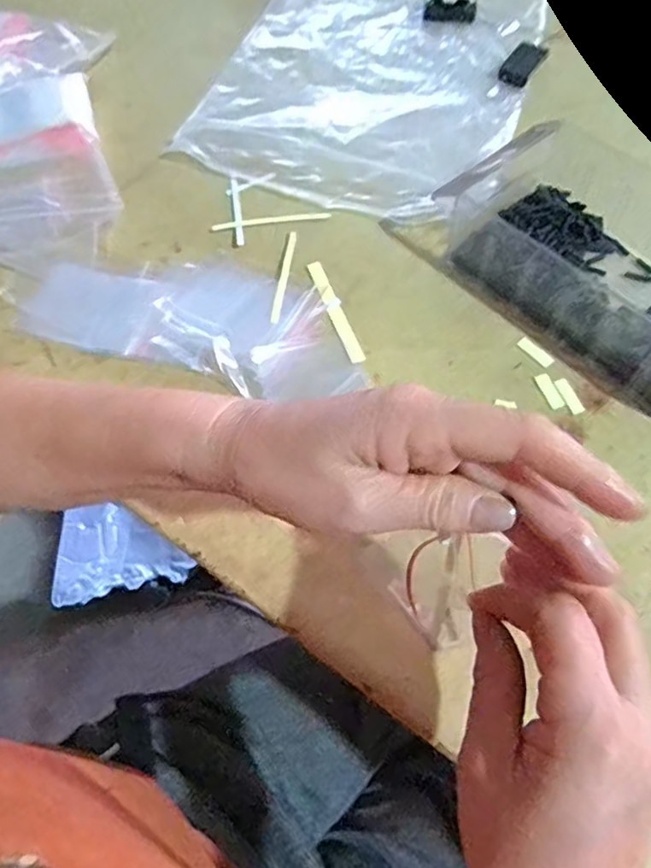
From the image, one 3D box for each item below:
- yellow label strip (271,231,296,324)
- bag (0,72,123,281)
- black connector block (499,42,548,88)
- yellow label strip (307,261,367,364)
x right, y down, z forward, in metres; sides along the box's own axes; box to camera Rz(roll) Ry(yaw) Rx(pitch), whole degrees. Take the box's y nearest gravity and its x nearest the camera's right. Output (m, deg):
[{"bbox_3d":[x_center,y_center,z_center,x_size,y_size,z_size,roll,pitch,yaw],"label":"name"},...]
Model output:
[{"bbox_3d":[-0.032,-0.125,0.468,0.007,0.004,0.098,7,62,4],"label":"yellow label strip"},{"bbox_3d":[-0.270,-0.227,0.517,0.162,0.030,0.214,-14,62,-6],"label":"bag"},{"bbox_3d":[0.195,-0.368,0.594,0.028,0.009,0.061,32,67,17],"label":"black connector block"},{"bbox_3d":[0.007,-0.094,0.454,0.012,0.004,0.098,-18,63,-9],"label":"yellow label strip"}]

